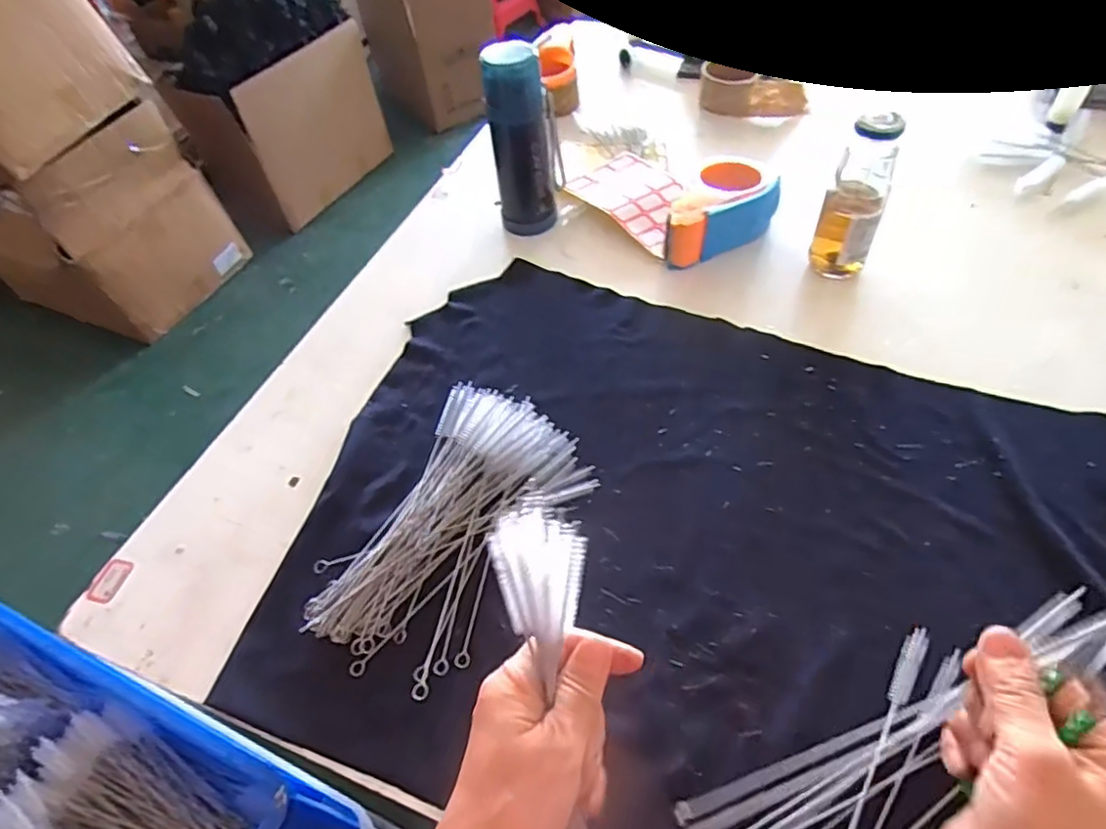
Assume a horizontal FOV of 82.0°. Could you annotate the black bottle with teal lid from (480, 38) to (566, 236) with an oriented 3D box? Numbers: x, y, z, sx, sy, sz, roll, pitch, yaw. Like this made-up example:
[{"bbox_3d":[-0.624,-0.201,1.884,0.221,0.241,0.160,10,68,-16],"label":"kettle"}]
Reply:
[{"bbox_3d":[-0.032,-0.327,0.766,0.079,0.202,0.070,-3,52,4],"label":"black bottle with teal lid"}]

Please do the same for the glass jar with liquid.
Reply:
[{"bbox_3d":[0.319,-0.224,0.670,0.062,0.172,0.051,18,56,19],"label":"glass jar with liquid"}]

